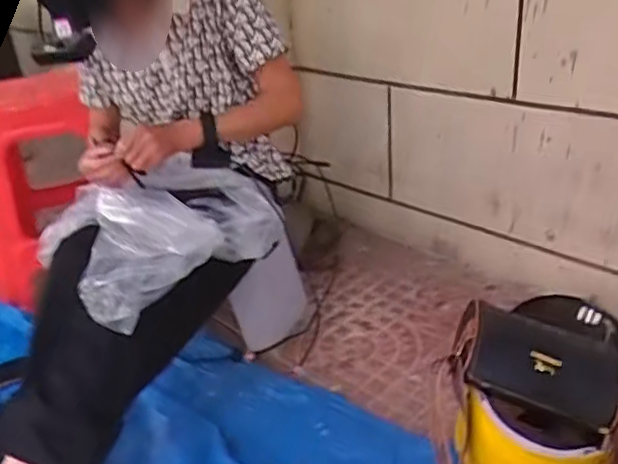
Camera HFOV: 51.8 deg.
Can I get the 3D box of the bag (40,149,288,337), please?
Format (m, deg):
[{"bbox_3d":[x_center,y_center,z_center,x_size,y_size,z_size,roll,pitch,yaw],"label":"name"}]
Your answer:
[{"bbox_3d":[-0.232,-0.015,1.044,0.357,0.146,0.269,-24,31,-37],"label":"bag"}]

